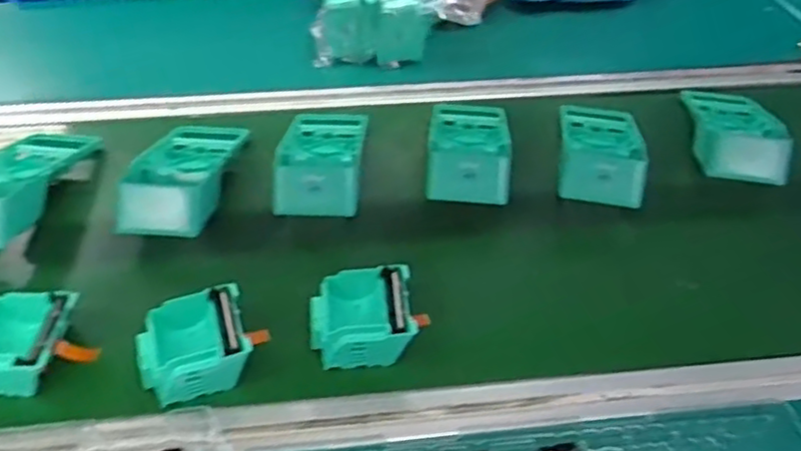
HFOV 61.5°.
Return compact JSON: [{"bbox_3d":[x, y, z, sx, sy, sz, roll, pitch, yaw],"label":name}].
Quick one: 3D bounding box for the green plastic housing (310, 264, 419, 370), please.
[{"bbox_3d":[-0.031,0.074,0.541,0.079,0.039,0.081,-4,43,-5],"label":"green plastic housing"}]

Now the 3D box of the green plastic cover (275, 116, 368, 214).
[{"bbox_3d":[-0.080,-0.081,0.712,0.090,0.045,0.202,1,43,1],"label":"green plastic cover"}]

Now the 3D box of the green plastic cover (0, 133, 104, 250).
[{"bbox_3d":[-0.385,-0.048,0.660,0.095,0.062,0.185,5,43,5],"label":"green plastic cover"}]

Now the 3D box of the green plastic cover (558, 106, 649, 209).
[{"bbox_3d":[0.216,-0.092,0.722,0.085,0.039,0.182,8,43,7],"label":"green plastic cover"}]

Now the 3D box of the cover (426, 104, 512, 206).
[{"bbox_3d":[0.075,-0.095,0.728,0.084,0.043,0.191,4,43,3],"label":"cover"}]

